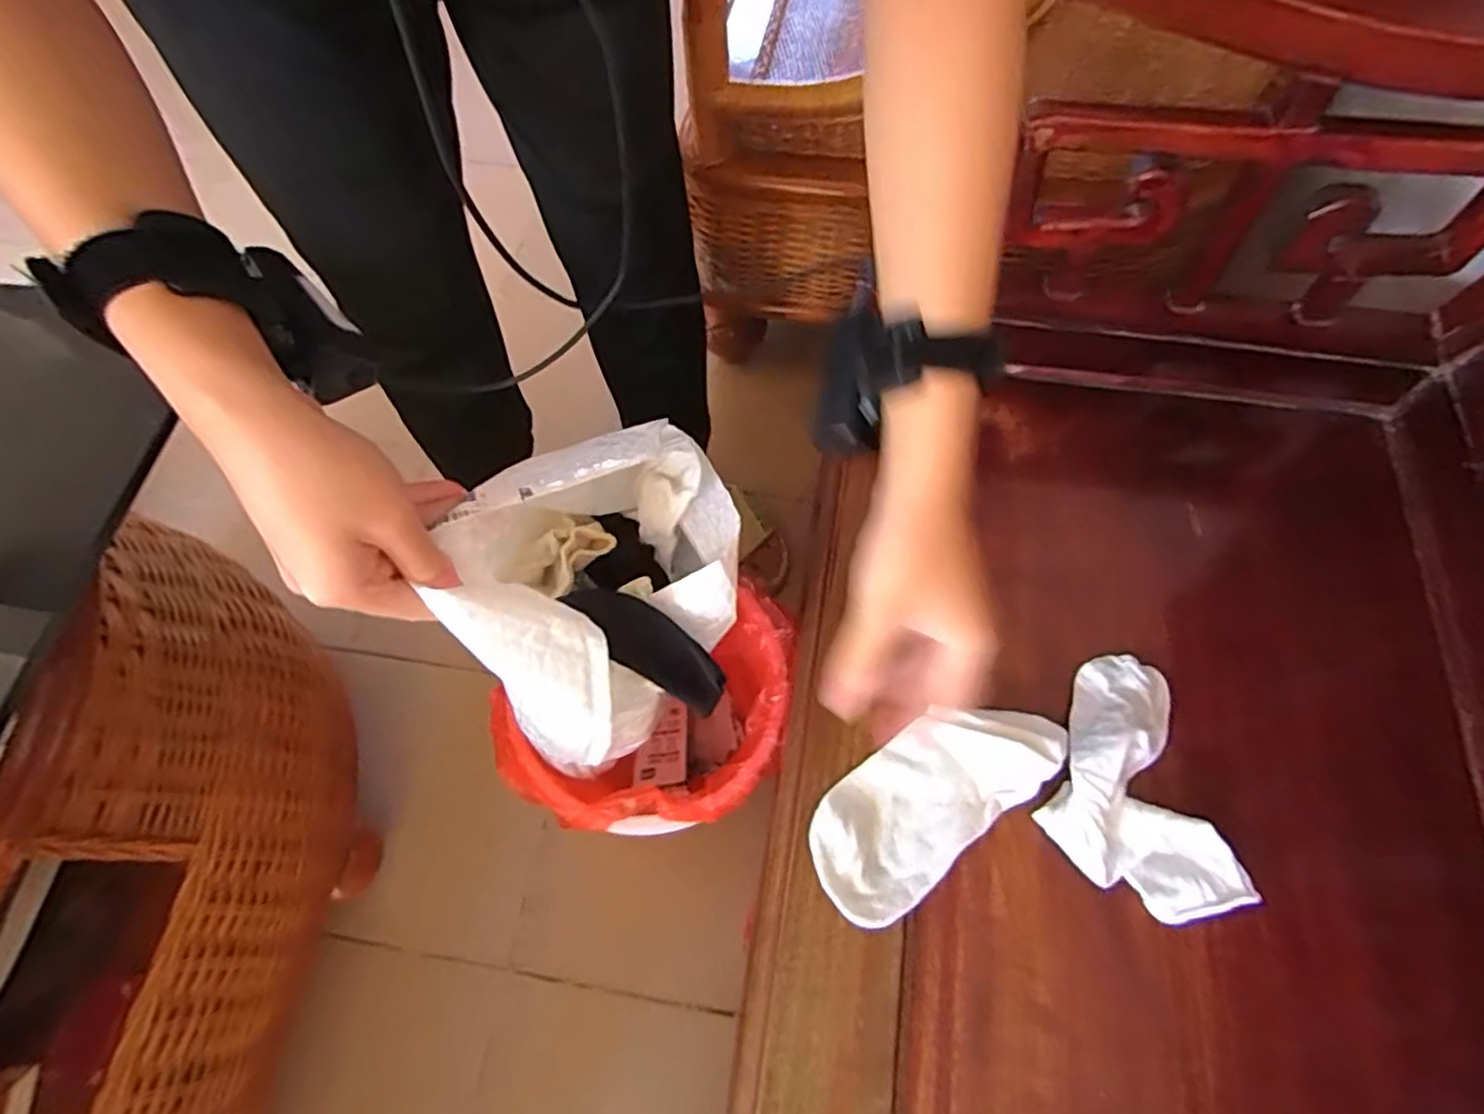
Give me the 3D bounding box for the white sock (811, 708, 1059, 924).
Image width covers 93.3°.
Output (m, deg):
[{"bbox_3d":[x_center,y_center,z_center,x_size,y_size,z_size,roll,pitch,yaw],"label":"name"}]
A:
[{"bbox_3d":[0.115,0.145,0.429,0.165,0.035,0.075,-36,69,-13],"label":"white sock"}]

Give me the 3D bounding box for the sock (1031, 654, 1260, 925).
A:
[{"bbox_3d":[0.232,0.138,0.431,0.101,0.034,0.152,-9,65,-1],"label":"sock"}]

